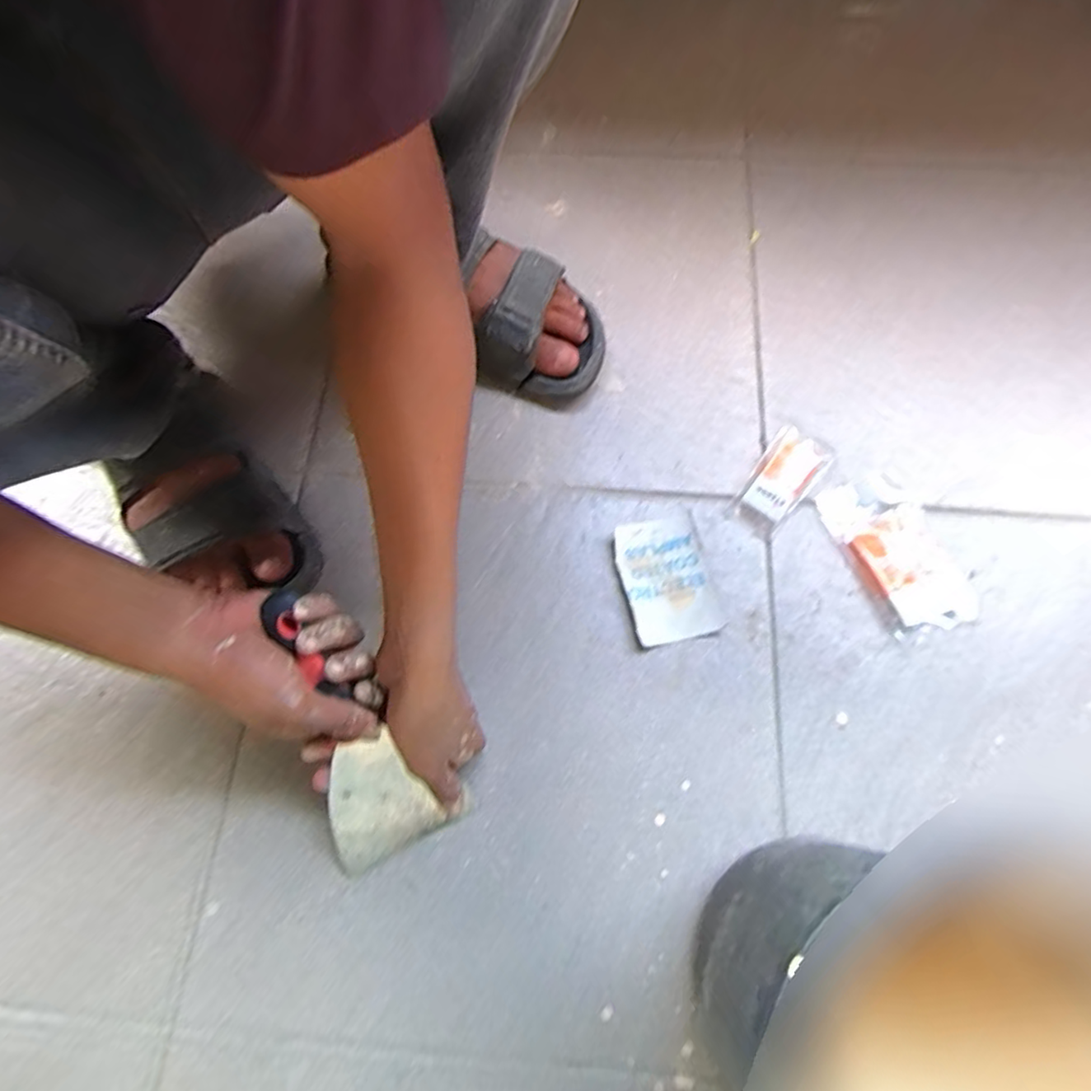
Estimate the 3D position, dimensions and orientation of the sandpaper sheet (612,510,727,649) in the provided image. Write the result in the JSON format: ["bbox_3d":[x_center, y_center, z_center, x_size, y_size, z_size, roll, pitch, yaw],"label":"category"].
[{"bbox_3d":[0.098,0.026,0.471,0.072,0.013,0.100,-14,70,-3],"label":"sandpaper sheet"}]

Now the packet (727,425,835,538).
[{"bbox_3d":[0.199,-0.054,0.491,0.049,0.019,0.094,33,75,13],"label":"packet"}]

